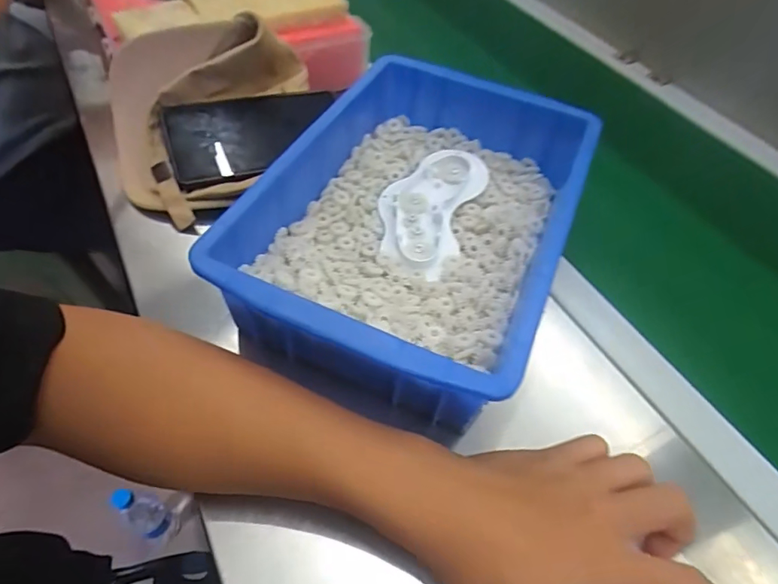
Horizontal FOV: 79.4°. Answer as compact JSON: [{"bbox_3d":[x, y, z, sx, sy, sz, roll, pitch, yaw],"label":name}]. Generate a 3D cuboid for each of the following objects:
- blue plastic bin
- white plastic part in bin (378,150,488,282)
[{"bbox_3d":[0.027,-0.059,0.370,0.200,0.084,0.294,22,54,12],"label":"blue plastic bin"},{"bbox_3d":[0.031,-0.075,0.389,0.074,0.018,0.135,19,54,10],"label":"white plastic part in bin"}]

